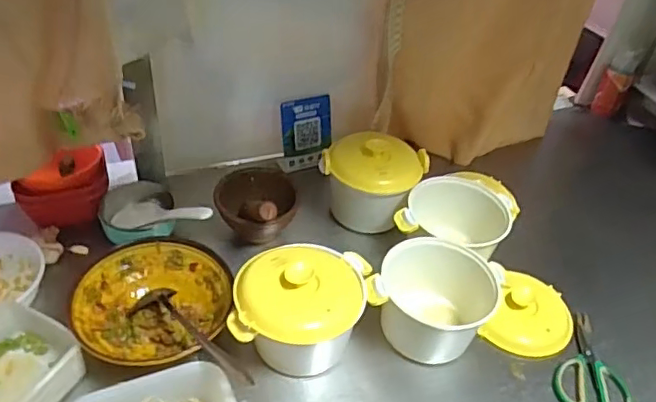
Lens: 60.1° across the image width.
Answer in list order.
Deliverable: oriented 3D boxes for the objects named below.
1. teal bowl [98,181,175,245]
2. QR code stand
[{"bbox_3d":[-0.332,0.021,0.990,0.121,0.062,0.116,4,41,-3],"label":"teal bowl"},{"bbox_3d":[-0.044,-0.137,1.151,0.106,0.129,0.070,-5,42,-13],"label":"QR code stand"}]

